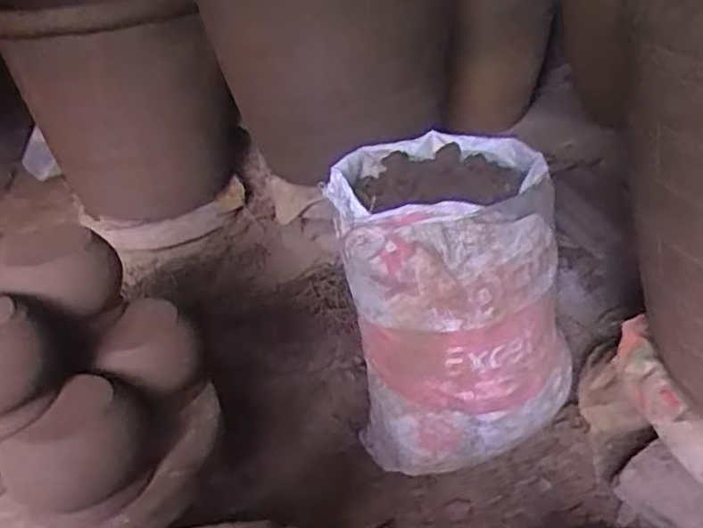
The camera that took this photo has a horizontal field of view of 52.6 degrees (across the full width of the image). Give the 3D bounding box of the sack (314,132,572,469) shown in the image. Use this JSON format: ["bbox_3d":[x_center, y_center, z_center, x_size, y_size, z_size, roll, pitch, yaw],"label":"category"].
[{"bbox_3d":[0.138,0.068,1.004,0.285,0.416,0.263,-10,32,-7],"label":"sack"}]

